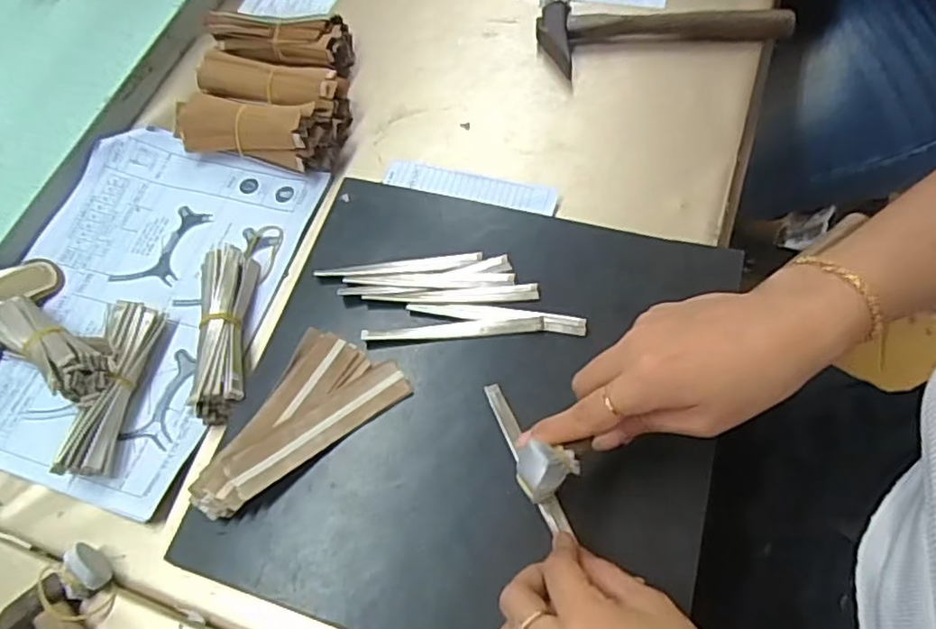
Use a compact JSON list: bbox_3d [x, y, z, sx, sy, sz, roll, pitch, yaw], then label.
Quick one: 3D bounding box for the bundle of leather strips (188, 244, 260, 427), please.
[{"bbox_3d":[-0.175,0.011,0.468,0.032,0.039,0.130,-8,62,3],"label":"bundle of leather strips"}]

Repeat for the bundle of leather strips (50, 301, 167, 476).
[{"bbox_3d":[-0.252,0.049,0.456,0.029,0.036,0.127,4,63,9],"label":"bundle of leather strips"}]

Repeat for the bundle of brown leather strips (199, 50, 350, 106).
[{"bbox_3d":[-0.170,-0.196,0.563,0.130,0.041,0.044,14,65,13],"label":"bundle of brown leather strips"}]

